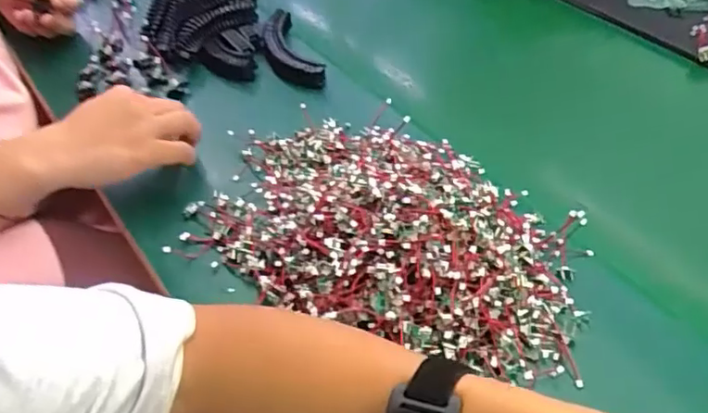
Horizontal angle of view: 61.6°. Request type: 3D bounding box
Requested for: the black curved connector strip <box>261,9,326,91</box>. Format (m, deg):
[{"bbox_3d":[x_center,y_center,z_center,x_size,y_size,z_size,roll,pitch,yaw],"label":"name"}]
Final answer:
[{"bbox_3d":[-0.079,-0.181,0.698,0.047,0.033,0.144,-14,45,-16],"label":"black curved connector strip"}]

